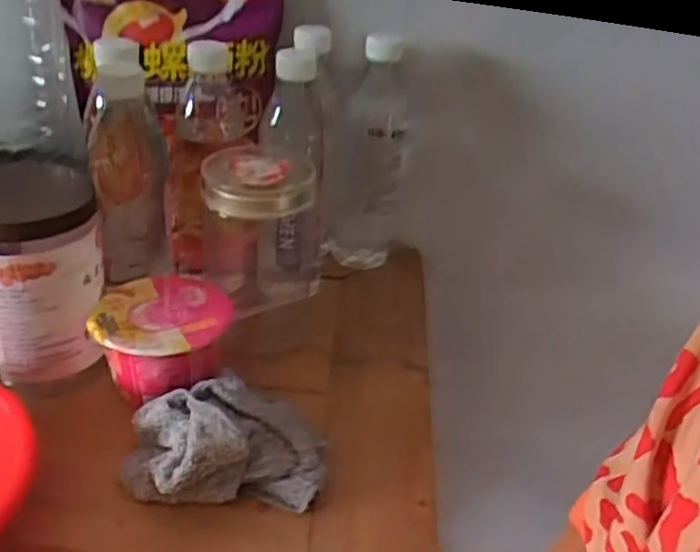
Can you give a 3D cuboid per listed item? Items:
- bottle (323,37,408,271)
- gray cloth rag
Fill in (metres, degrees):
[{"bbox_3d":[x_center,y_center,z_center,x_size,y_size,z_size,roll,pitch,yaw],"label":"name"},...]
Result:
[{"bbox_3d":[0.016,-0.115,0.707,0.073,0.218,0.076,7,32,1],"label":"bottle"},{"bbox_3d":[-0.085,0.108,0.504,0.132,0.050,0.101,0,33,-9],"label":"gray cloth rag"}]

